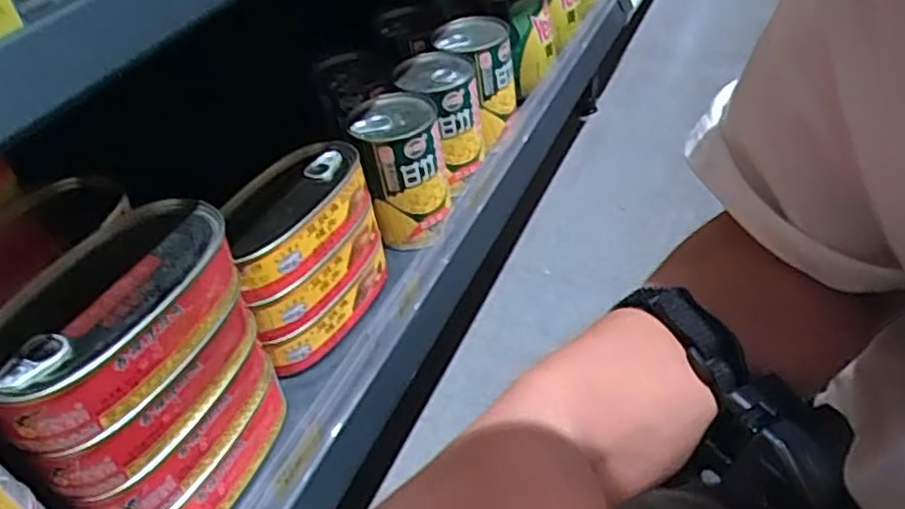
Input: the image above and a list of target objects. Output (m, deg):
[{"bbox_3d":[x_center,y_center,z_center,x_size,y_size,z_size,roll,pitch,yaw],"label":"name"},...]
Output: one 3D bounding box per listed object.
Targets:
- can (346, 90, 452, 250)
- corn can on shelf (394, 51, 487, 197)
[{"bbox_3d":[-0.042,-0.071,0.598,0.072,0.111,0.079,-3,41,3],"label":"can"},{"bbox_3d":[-0.011,-0.122,0.642,0.069,0.097,0.077,-9,41,-4],"label":"corn can on shelf"}]

